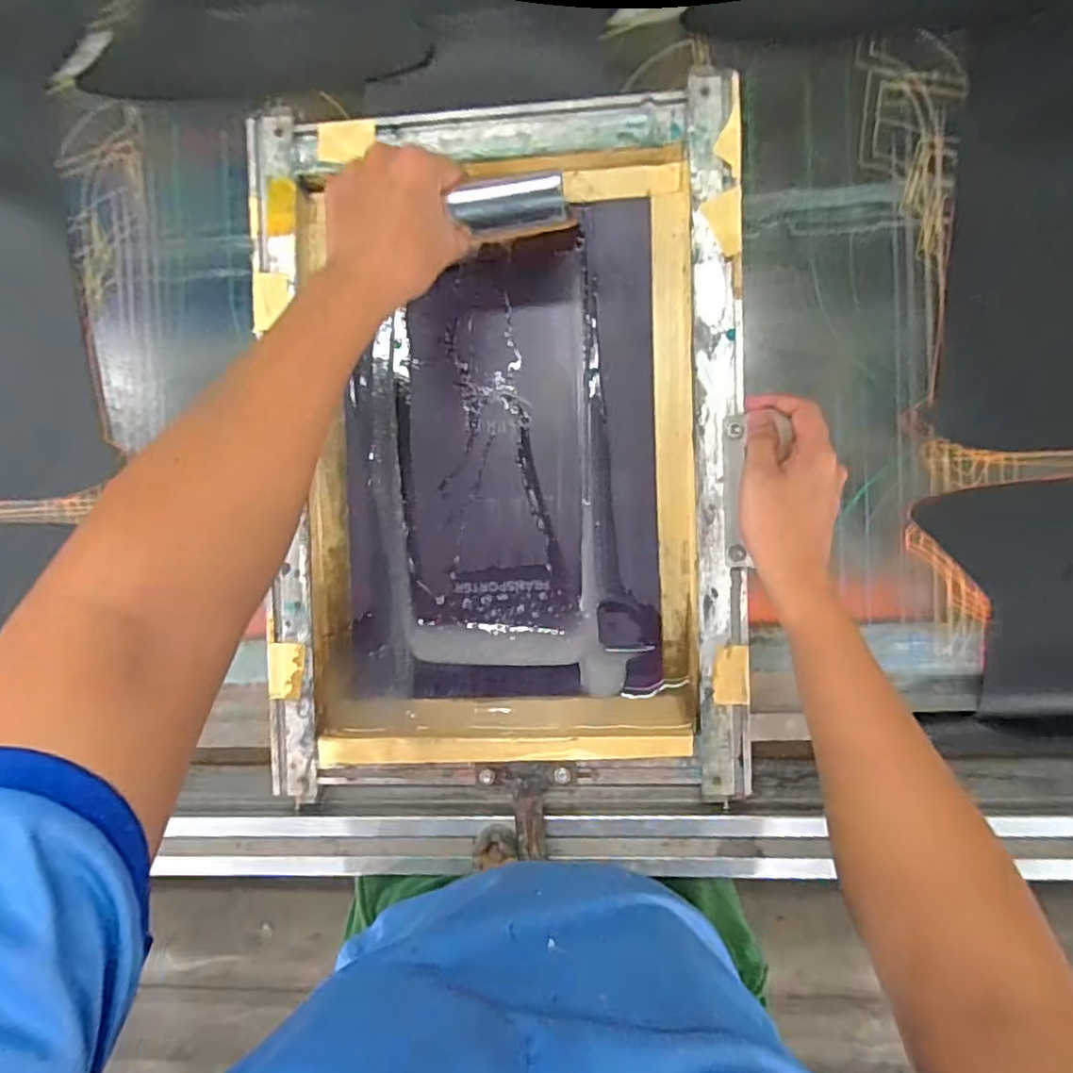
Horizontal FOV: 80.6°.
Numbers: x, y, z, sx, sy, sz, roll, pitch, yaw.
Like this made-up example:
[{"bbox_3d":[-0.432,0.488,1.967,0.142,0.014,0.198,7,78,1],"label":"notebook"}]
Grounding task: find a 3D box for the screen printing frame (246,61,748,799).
[{"bbox_3d":[-0.029,-0.071,0.524,0.386,0.037,0.543,-1,91,4],"label":"screen printing frame"}]

